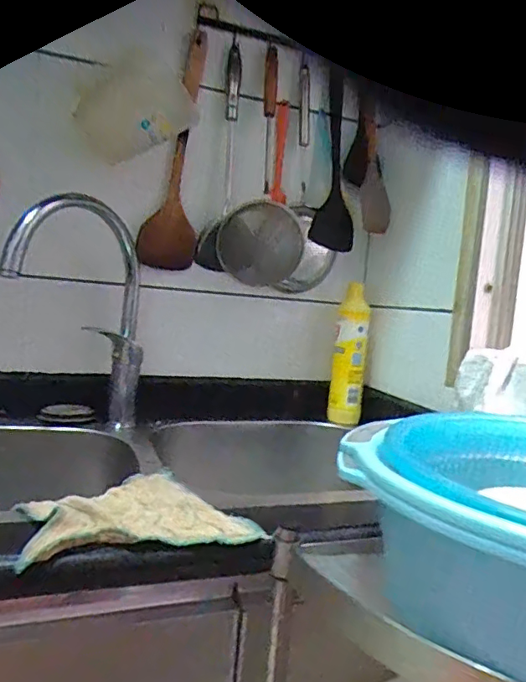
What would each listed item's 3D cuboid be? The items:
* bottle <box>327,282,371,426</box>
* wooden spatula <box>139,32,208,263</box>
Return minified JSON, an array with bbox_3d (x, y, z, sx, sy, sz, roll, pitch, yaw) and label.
[{"bbox_3d":[0.152,0.027,0.947,0.060,0.231,0.049,6,4,9],"label":"bottle"},{"bbox_3d":[-0.143,-0.292,0.858,0.092,0.354,0.028,3,5,-29],"label":"wooden spatula"}]

